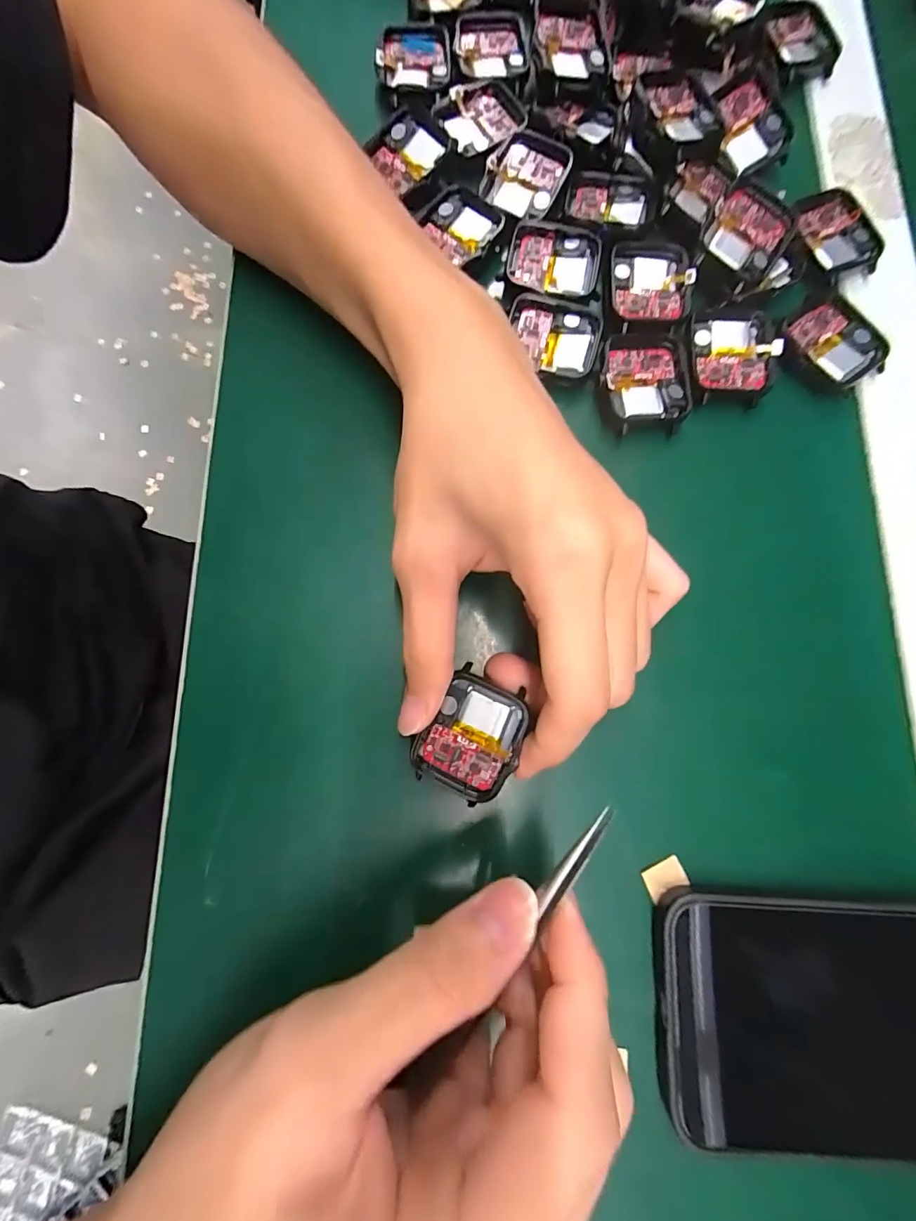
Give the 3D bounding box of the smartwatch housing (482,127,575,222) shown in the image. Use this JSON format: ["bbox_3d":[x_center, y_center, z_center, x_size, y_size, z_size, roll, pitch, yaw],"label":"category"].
[{"bbox_3d":[0.032,-0.212,0.223,0.036,0.007,0.037,30,80,4],"label":"smartwatch housing"}]

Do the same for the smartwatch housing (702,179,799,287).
[{"bbox_3d":[0.134,-0.174,0.213,0.034,0.013,0.040,33,80,5],"label":"smartwatch housing"}]

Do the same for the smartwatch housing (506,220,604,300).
[{"bbox_3d":[0.045,-0.164,0.218,0.043,0.007,0.042,0,80,-1],"label":"smartwatch housing"}]

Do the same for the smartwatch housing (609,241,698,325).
[{"bbox_3d":[0.090,-0.153,0.215,0.037,0.006,0.040,11,79,1],"label":"smartwatch housing"}]

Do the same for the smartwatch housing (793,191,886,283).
[{"bbox_3d":[0.183,-0.182,0.224,0.033,0.007,0.045,-16,80,-4],"label":"smartwatch housing"}]

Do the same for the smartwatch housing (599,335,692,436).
[{"bbox_3d":[0.083,-0.102,0.207,0.038,0.006,0.044,1,80,-1],"label":"smartwatch housing"}]

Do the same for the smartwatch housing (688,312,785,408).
[{"bbox_3d":[0.125,-0.115,0.209,0.038,0.006,0.043,2,79,-1],"label":"smartwatch housing"}]

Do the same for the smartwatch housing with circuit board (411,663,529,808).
[{"bbox_3d":[0.006,0.050,0.181,0.035,0.011,0.045,28,91,12],"label":"smartwatch housing with circuit board"}]

